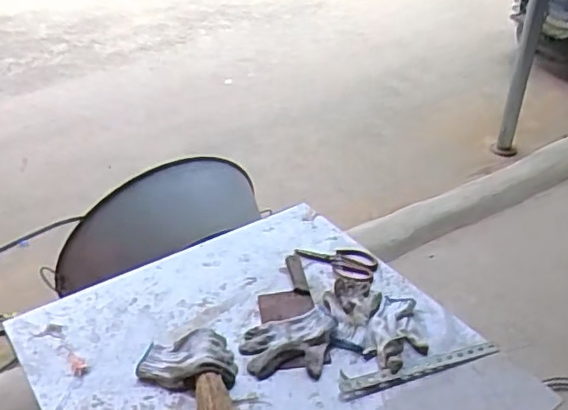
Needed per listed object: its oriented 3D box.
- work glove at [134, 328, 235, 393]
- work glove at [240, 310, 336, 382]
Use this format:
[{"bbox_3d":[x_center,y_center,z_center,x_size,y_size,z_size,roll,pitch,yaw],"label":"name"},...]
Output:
[{"bbox_3d":[-0.184,0.289,1.129,0.187,0.051,0.114,0,34,0],"label":"work glove"},{"bbox_3d":[0.020,0.284,1.182,0.201,0.023,0.149,-12,36,-18],"label":"work glove"}]

